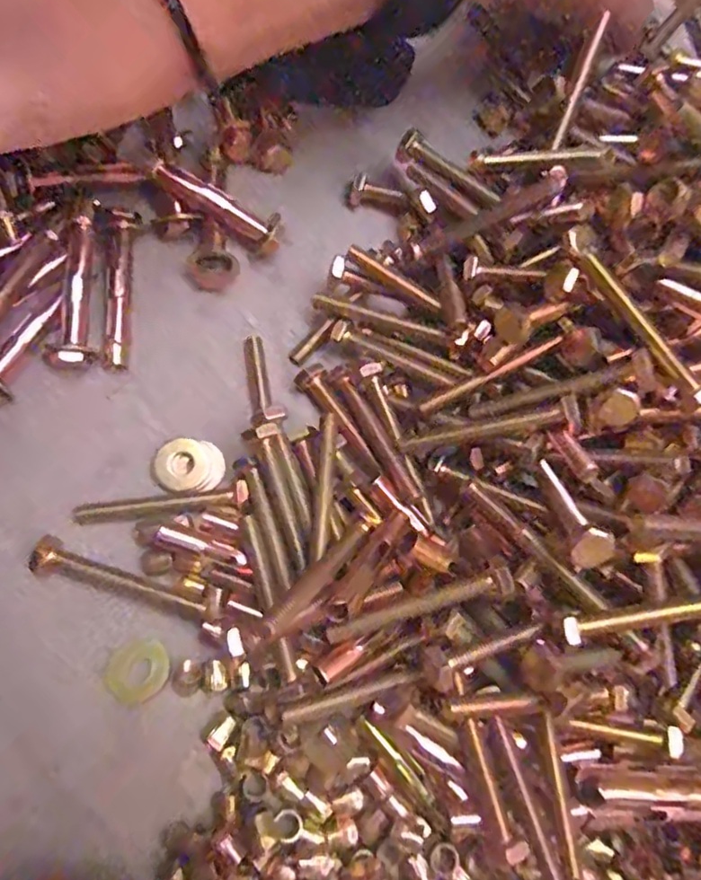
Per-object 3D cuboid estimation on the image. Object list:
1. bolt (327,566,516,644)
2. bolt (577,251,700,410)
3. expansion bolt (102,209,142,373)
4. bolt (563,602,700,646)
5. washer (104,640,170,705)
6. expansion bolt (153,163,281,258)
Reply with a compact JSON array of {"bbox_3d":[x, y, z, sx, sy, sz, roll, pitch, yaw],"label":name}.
[{"bbox_3d":[0.023,0.057,0.209,0.062,0.015,0.008,-17,74,-5],"label":"bolt"},{"bbox_3d":[0.104,-0.041,0.220,0.010,0.009,0.066,-34,76,-9],"label":"bolt"},{"bbox_3d":[-0.091,-0.060,0.249,0.009,0.008,0.063,3,87,1],"label":"expansion bolt"},{"bbox_3d":[0.101,0.059,0.210,0.061,0.007,0.008,-9,73,-2],"label":"bolt"},{"bbox_3d":[-0.075,0.082,0.221,0.022,0.004,0.019,-36,76,-10],"label":"washer"},{"bbox_3d":[-0.054,-0.096,0.257,0.055,0.015,0.012,31,75,-10],"label":"expansion bolt"}]

